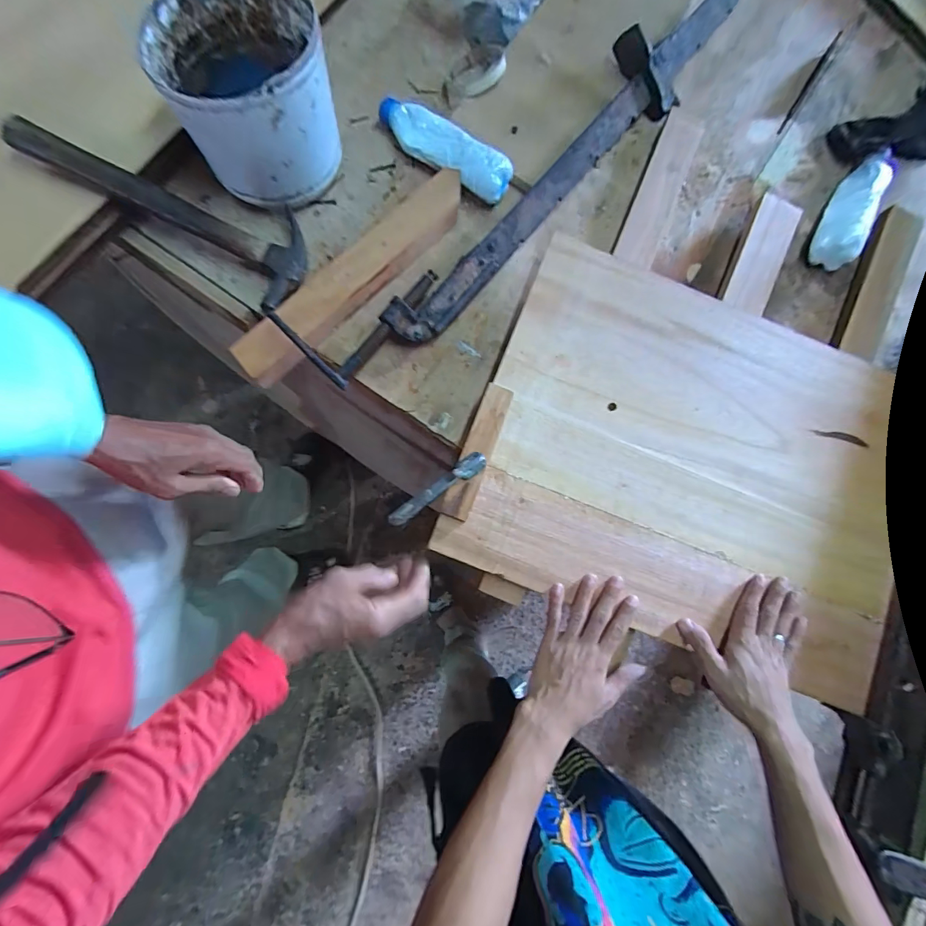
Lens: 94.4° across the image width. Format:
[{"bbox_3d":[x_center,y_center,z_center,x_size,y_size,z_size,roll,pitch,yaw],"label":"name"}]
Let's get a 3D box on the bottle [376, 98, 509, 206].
[{"bbox_3d":[-0.025,-0.408,0.552,0.197,0.049,0.059,40,82,1],"label":"bottle"}]

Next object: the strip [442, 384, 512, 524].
[{"bbox_3d":[0.015,-0.014,0.484,0.033,0.015,0.157,21,82,-1],"label":"strip"}]

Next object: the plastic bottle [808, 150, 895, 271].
[{"bbox_3d":[0.527,-0.342,0.576,0.056,0.051,0.173,32,82,0],"label":"plastic bottle"}]

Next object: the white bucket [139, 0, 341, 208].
[{"bbox_3d":[-0.230,-0.405,0.489,0.160,0.157,0.159,0,83,-4],"label":"white bucket"}]

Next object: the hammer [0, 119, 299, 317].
[{"bbox_3d":[-0.344,-0.297,0.501,0.324,0.023,0.111,24,79,-10],"label":"hammer"}]

